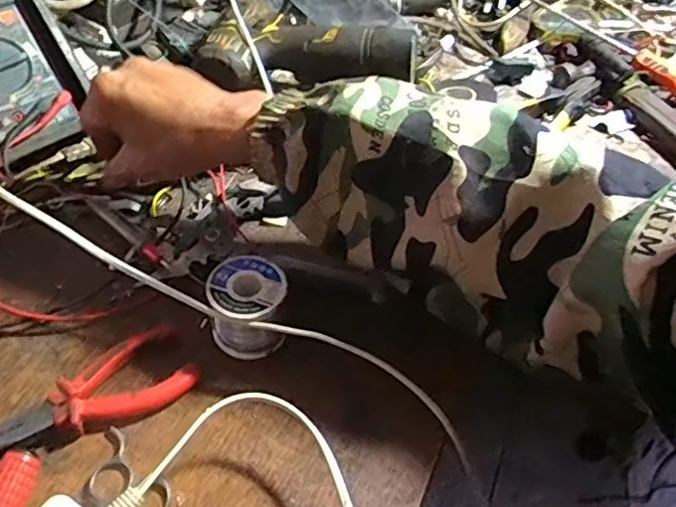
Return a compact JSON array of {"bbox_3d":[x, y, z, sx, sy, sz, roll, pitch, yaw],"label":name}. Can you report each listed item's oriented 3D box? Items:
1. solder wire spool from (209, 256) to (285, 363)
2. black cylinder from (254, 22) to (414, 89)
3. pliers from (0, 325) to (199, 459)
[{"bbox_3d":[-0.062,0.038,0.409,0.048,0.050,0.054,-2,50,-5],"label":"solder wire spool"},{"bbox_3d":[0.000,-0.179,0.532,0.138,0.054,0.051,8,49,19],"label":"black cylinder"},{"bbox_3d":[-0.159,0.097,0.369,0.143,0.013,0.055,-33,59,-27],"label":"pliers"}]

